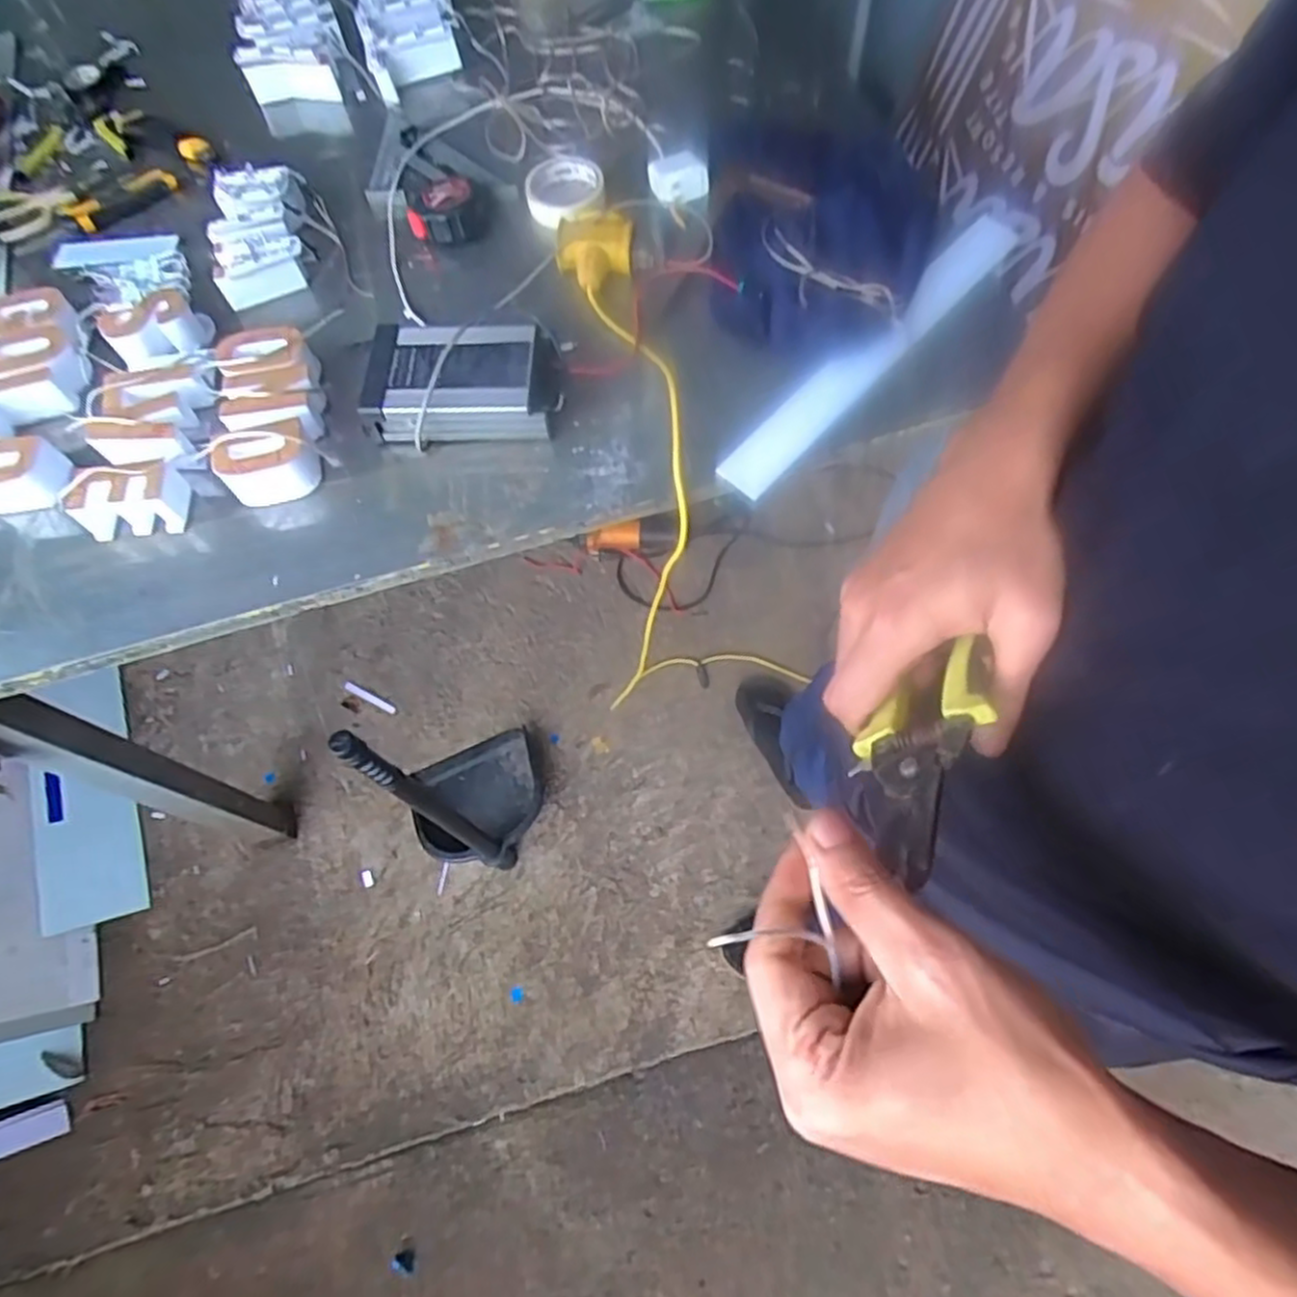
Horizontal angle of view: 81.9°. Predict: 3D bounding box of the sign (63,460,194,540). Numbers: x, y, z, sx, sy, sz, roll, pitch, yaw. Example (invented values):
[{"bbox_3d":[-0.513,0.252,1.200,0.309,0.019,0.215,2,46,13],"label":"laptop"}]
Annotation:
[{"bbox_3d":[-0.488,-0.138,0.702,0.098,0.050,0.056,-14,69,-5],"label":"sign"}]

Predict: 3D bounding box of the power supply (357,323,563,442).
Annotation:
[{"bbox_3d":[-0.179,-0.264,0.729,0.190,0.051,0.121,1,68,1],"label":"power supply"}]

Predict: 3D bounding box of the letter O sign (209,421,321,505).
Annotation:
[{"bbox_3d":[-0.361,-0.177,0.713,0.091,0.047,0.060,-15,69,-6],"label":"letter O sign"}]

